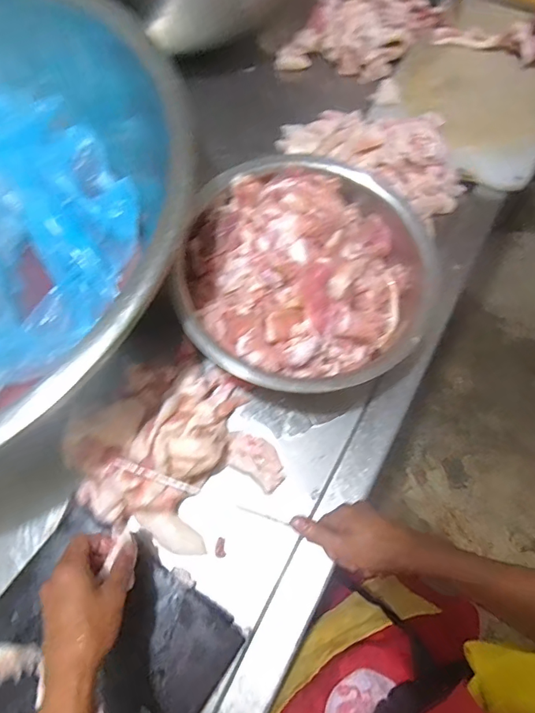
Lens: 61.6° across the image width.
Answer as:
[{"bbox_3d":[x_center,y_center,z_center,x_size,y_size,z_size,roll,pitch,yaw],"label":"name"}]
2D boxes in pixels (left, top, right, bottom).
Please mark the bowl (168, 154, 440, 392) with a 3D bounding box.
[{"bbox_3d":[0.049,-0.106,0.604,0.309,0.124,0.315,1,69,-2],"label":"bowl"}]

